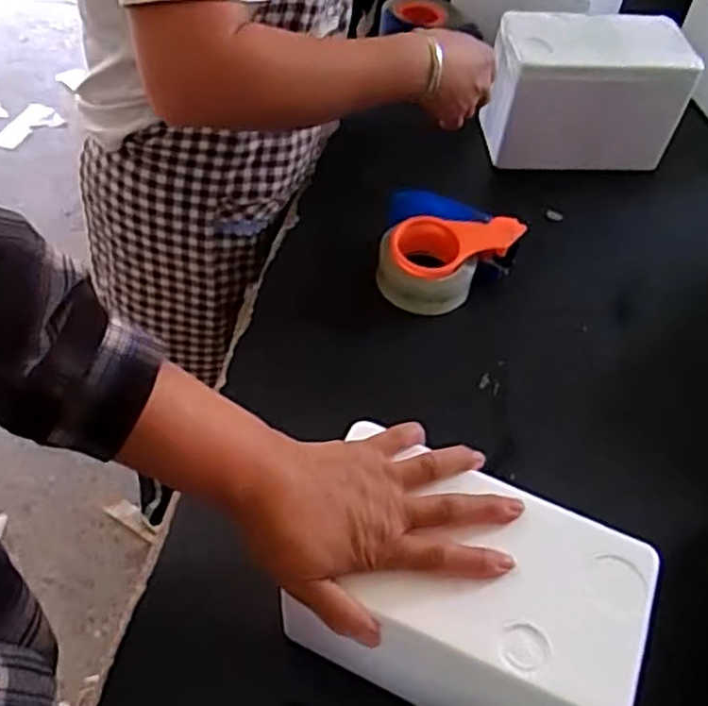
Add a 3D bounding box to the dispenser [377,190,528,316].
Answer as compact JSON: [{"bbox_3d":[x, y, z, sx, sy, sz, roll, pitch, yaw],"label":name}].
[{"bbox_3d":[0.102,-0.102,0.807,0.145,0.073,0.110,11,52,3],"label":"dispenser"}]

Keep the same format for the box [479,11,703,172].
[{"bbox_3d":[0.293,-0.337,0.950,0.233,0.139,0.134,1,53,-5],"label":"box"}]

